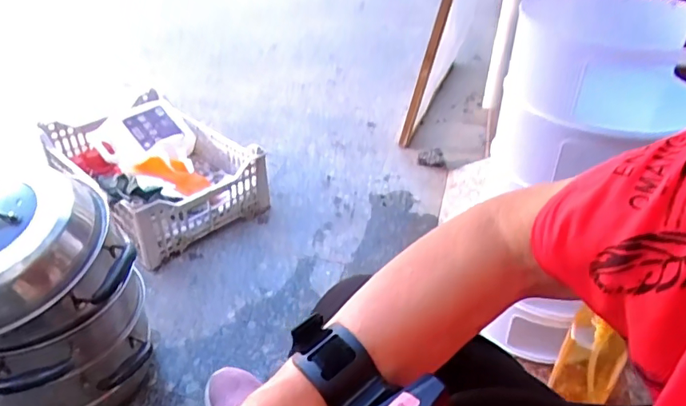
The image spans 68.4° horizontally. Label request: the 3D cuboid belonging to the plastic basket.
[{"bbox_3d":[-0.469,-0.085,1.258,0.447,0.202,0.338,27,42,32],"label":"plastic basket"}]

